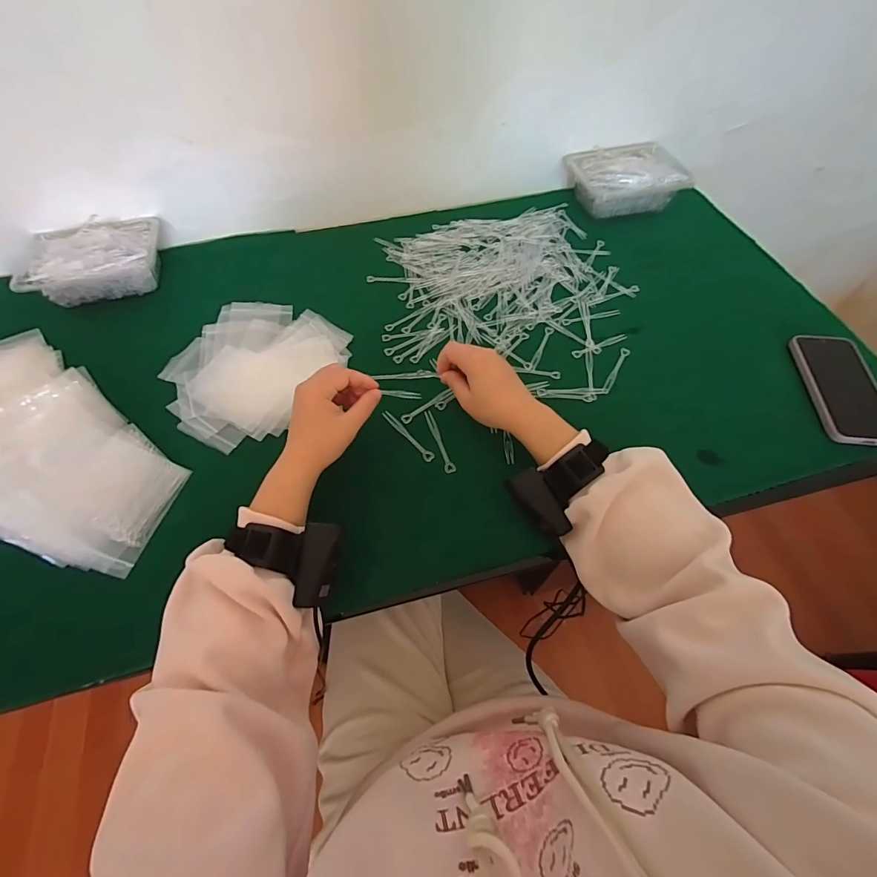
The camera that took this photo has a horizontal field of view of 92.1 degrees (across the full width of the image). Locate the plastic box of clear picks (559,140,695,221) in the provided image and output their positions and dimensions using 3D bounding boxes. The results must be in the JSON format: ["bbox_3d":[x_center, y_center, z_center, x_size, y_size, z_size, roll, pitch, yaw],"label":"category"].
[{"bbox_3d":[0.315,-0.437,0.714,0.171,0.068,0.135,-16,59,-9],"label":"plastic box of clear picks"}]

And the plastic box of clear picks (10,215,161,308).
[{"bbox_3d":[-0.491,-0.254,0.613,0.176,0.064,0.119,-11,58,-6],"label":"plastic box of clear picks"}]

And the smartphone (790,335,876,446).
[{"bbox_3d":[0.498,-0.062,0.517,0.075,0.017,0.159,1,65,7],"label":"smartphone"}]

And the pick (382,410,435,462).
[{"bbox_3d":[-0.037,-0.004,0.497,0.012,0.004,0.084,-40,66,-22],"label":"pick"}]

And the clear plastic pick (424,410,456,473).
[{"bbox_3d":[0.002,0.003,0.496,0.011,0.005,0.088,-16,59,-9],"label":"clear plastic pick"}]

